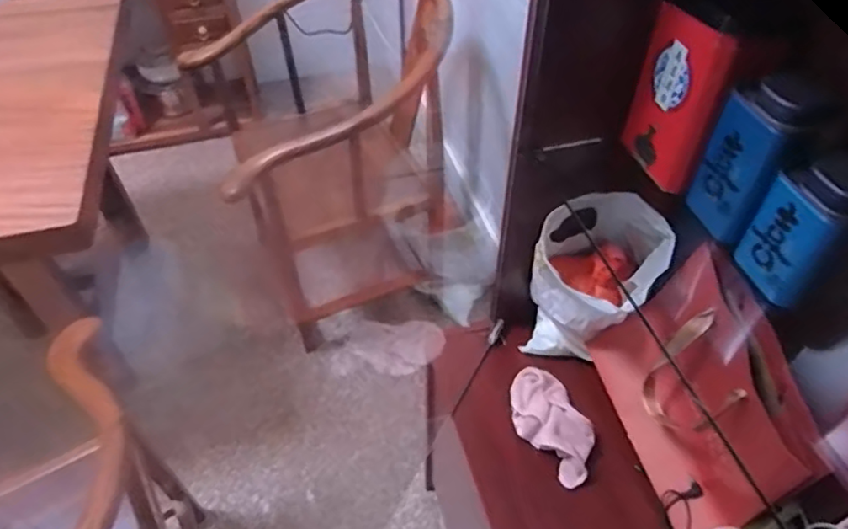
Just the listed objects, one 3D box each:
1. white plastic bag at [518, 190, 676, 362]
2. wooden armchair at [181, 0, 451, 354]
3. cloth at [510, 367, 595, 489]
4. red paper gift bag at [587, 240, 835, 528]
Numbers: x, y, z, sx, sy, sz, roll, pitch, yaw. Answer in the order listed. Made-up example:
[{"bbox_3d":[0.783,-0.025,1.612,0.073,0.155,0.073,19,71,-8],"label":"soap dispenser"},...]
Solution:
[{"bbox_3d":[0.231,0.029,0.814,0.156,0.240,0.142,21,52,19],"label":"white plastic bag"},{"bbox_3d":[-0.207,-0.262,1.513,0.545,0.752,0.553,-15,49,-10],"label":"wooden armchair"},{"bbox_3d":[0.174,0.217,0.813,0.086,0.028,0.166,-16,49,-11],"label":"cloth"},{"bbox_3d":[0.324,0.146,0.700,0.108,0.248,0.289,-11,48,-9],"label":"red paper gift bag"}]

